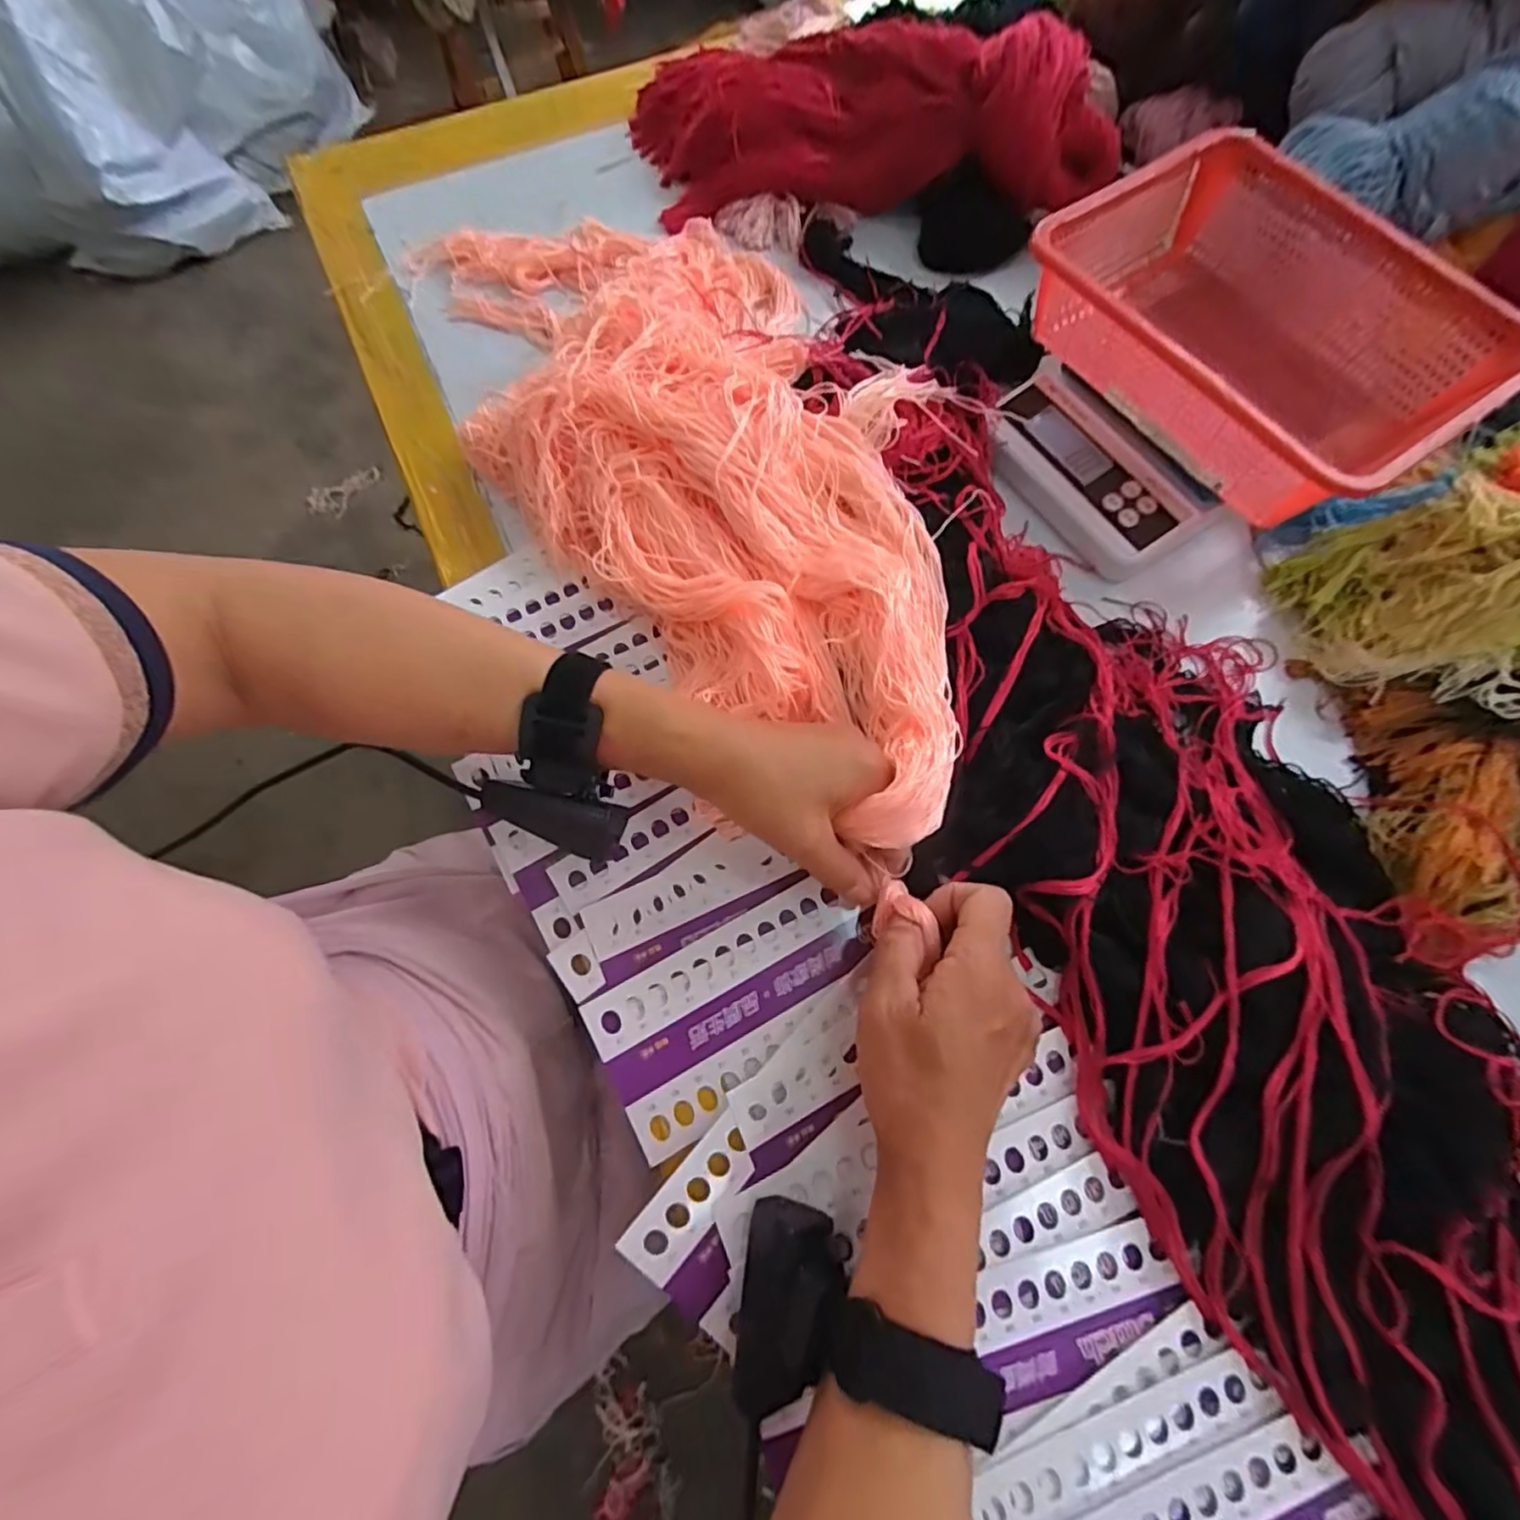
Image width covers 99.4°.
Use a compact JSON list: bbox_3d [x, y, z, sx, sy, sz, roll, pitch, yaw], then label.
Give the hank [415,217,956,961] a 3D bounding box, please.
[{"bbox_3d":[-0.038,-0.206,0.420,0.247,0.066,0.571,-28,69,-8],"label":"hank"}]

